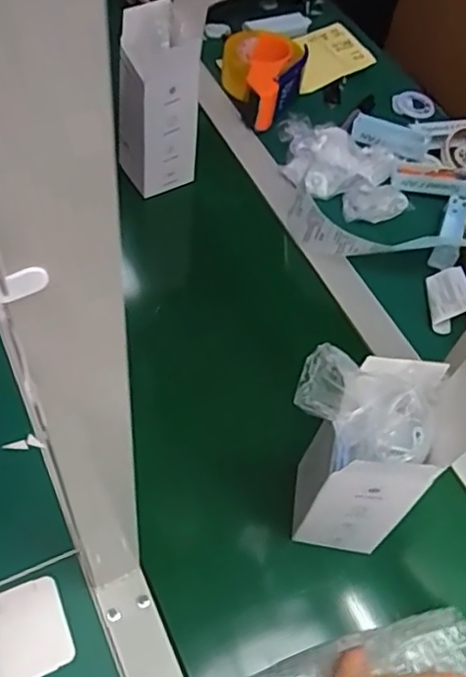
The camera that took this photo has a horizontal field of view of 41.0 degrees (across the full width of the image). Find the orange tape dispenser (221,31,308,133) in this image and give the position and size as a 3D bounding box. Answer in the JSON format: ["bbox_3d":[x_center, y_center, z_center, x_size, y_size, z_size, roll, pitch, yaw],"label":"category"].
[{"bbox_3d":[0.042,-0.373,0.872,0.114,0.060,0.187,6,56,-3],"label":"orange tape dispenser"}]

